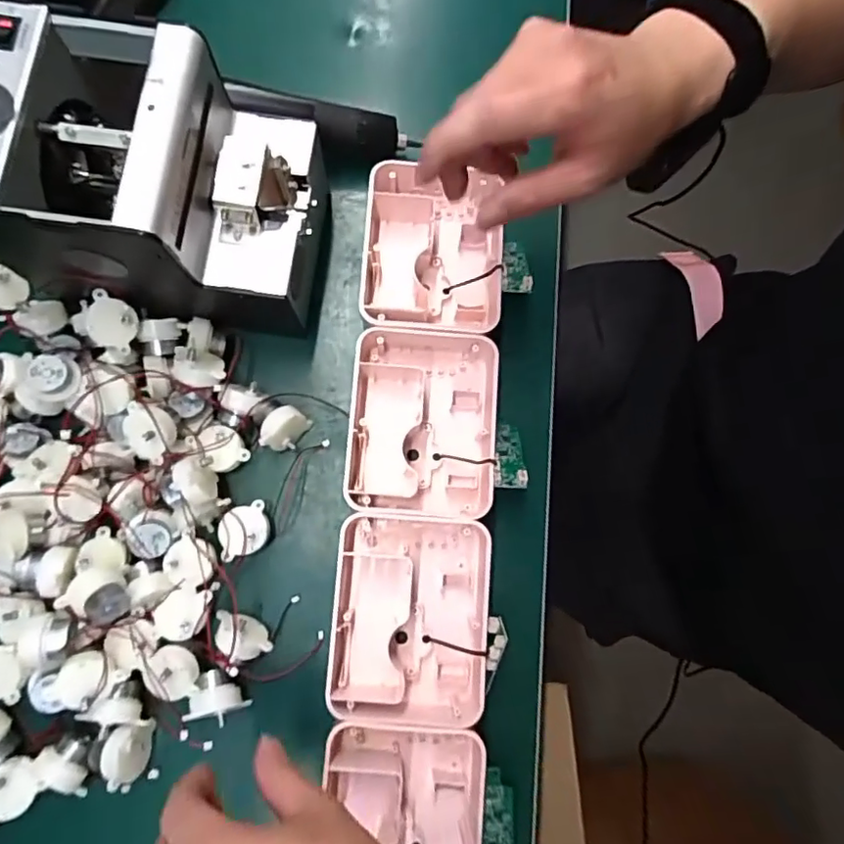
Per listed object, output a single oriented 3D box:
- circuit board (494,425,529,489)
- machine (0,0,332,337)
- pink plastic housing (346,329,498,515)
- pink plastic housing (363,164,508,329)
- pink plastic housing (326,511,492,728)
[{"bbox_3d":[0.061,0.022,0.409,0.021,0.010,0.061,4,42,1],"label":"circuit board"},{"bbox_3d":[-0.162,-0.146,0.382,0.176,0.162,0.124,2,80,1],"label":"machine"},{"bbox_3d":[0.000,0.000,0.413,0.105,0.035,0.133,4,80,2],"label":"pink plastic housing"},{"bbox_3d":[0.008,-0.123,0.434,0.099,0.048,0.123,2,78,1],"label":"pink plastic housing"},{"bbox_3d":[-0.009,0.130,0.396,0.107,0.047,0.131,4,80,2],"label":"pink plastic housing"}]

